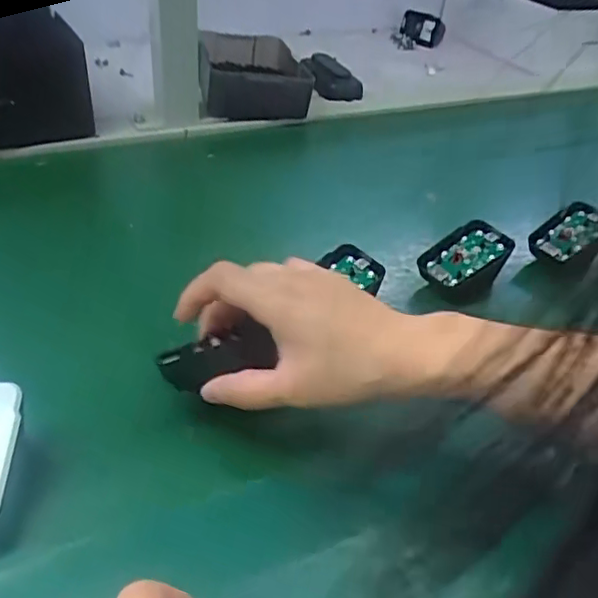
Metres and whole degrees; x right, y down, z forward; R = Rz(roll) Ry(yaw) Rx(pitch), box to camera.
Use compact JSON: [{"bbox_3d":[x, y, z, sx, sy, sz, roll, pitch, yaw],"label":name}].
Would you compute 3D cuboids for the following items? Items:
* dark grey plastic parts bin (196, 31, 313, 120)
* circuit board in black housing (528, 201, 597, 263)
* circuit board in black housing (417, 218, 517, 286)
[{"bbox_3d":[-0.057,-0.256,0.672,0.113,0.049,0.152,-7,42,-11],"label":"dark grey plastic parts bin"},{"bbox_3d":[0.228,-0.057,0.504,0.078,0.009,0.040,-35,59,-20],"label":"circuit board in black housing"},{"bbox_3d":[0.126,-0.036,0.458,0.072,0.010,0.044,-29,58,-13],"label":"circuit board in black housing"}]

